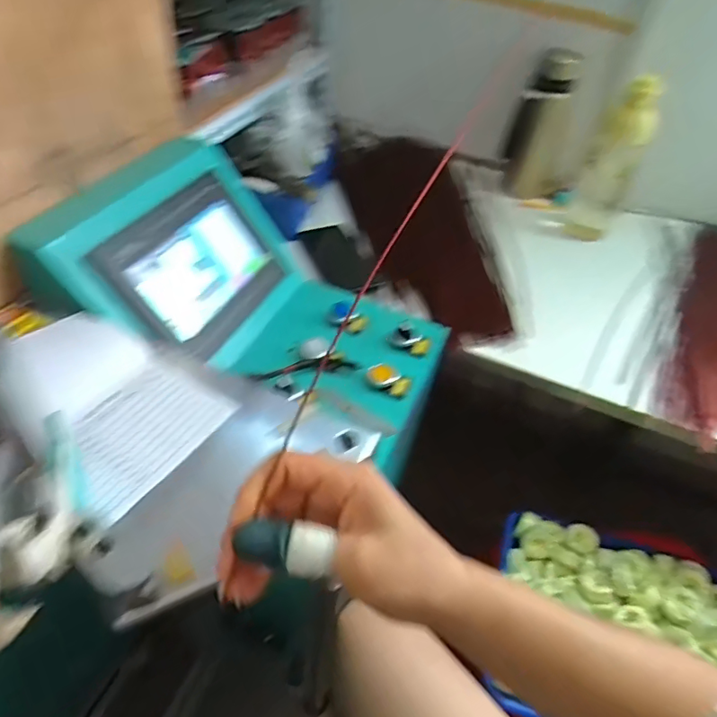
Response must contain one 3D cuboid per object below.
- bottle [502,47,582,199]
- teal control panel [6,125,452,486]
[{"bbox_3d":[0.306,-0.393,0.922,0.086,0.223,0.078,18,46,10],"label":"bottle"},{"bbox_3d":[-0.094,-0.069,0.593,0.375,0.185,0.246,15,46,7],"label":"teal control panel"}]

